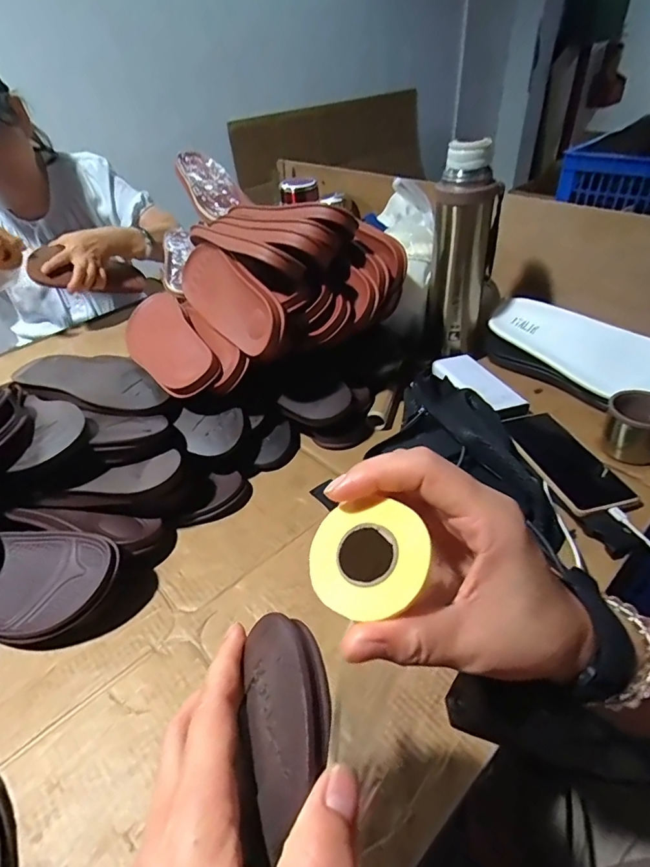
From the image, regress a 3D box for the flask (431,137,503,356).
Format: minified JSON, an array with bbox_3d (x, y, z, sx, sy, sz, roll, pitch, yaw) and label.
[{"bbox_3d":[0.202,-0.260,0.657,0.087,0.268,0.099,12,44,19],"label":"flask"}]

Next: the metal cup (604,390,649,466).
[{"bbox_3d":[0.373,-0.007,0.545,0.070,0.065,0.071,-3,42,3],"label":"metal cup"}]

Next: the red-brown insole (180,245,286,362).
[{"bbox_3d":[-0.127,-0.179,0.580,0.029,0.086,0.242,-2,33,-42],"label":"red-brown insole"}]

